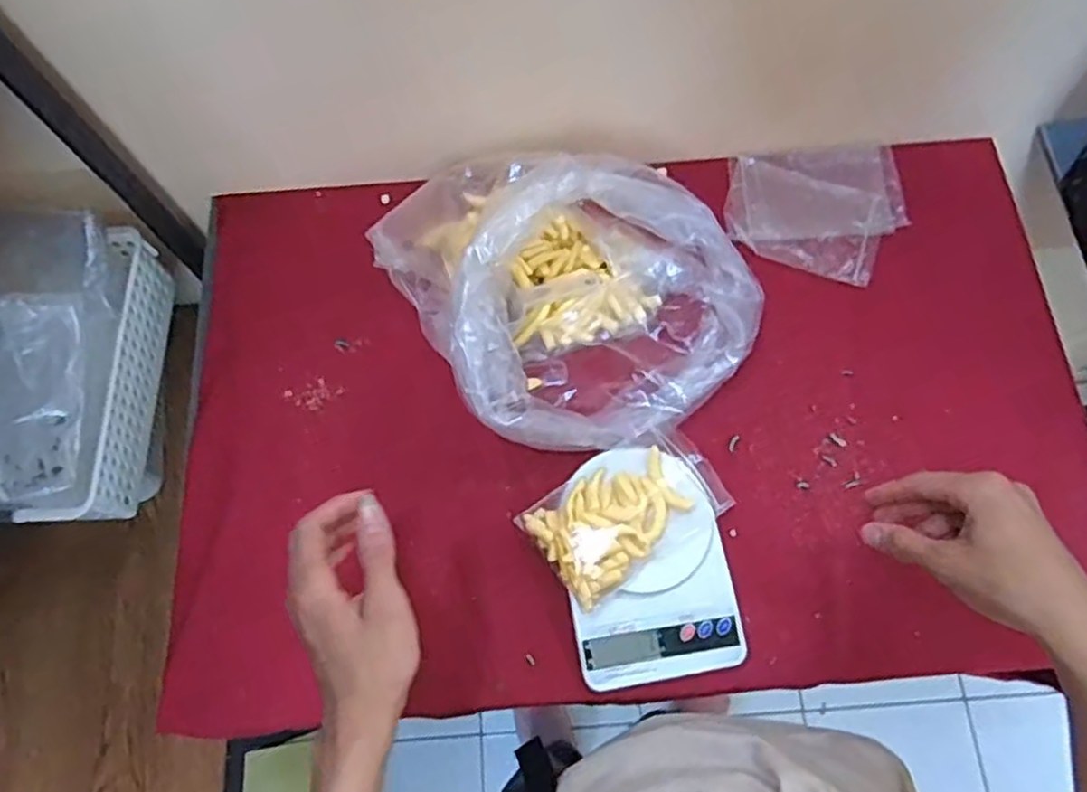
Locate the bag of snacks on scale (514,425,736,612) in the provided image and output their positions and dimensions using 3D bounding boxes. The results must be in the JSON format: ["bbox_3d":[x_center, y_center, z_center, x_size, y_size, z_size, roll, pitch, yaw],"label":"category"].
[{"bbox_3d":[0.064,0.089,0.574,0.144,0.025,0.092,-33,68,-12],"label":"bag of snacks on scale"}]

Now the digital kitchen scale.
[{"bbox_3d":[0.082,0.135,0.582,0.132,0.034,0.184,-9,71,-1],"label":"digital kitchen scale"}]

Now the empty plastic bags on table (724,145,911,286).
[{"bbox_3d":[0.267,-0.180,0.703,0.171,0.008,0.146,-5,71,0],"label":"empty plastic bags on table"}]

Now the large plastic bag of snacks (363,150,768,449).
[{"bbox_3d":[0.022,-0.102,0.611,0.249,0.148,0.283,-36,74,-10],"label":"large plastic bag of snacks"}]

